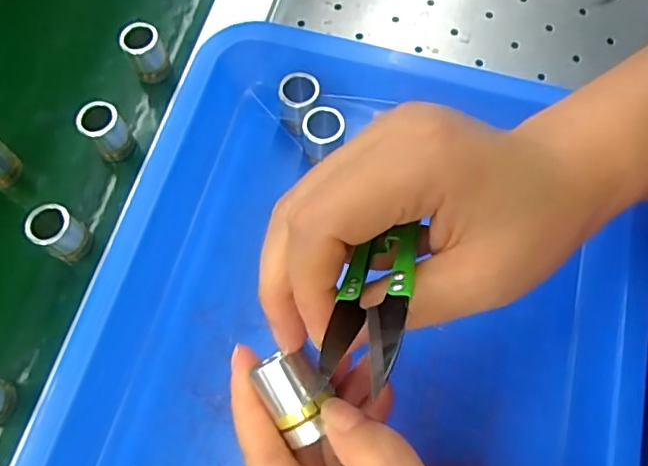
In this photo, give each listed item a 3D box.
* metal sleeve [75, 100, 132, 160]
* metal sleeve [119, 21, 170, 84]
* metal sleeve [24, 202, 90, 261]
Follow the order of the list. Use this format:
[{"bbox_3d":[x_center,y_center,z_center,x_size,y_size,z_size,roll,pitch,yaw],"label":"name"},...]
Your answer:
[{"bbox_3d":[-0.127,-0.059,0.325,0.021,0.032,0.020,0,69,1],"label":"metal sleeve"},{"bbox_3d":[-0.110,-0.111,0.344,0.022,0.031,0.020,0,69,1],"label":"metal sleeve"},{"bbox_3d":[-0.142,0.001,0.304,0.020,0.039,0.022,34,73,13],"label":"metal sleeve"}]

